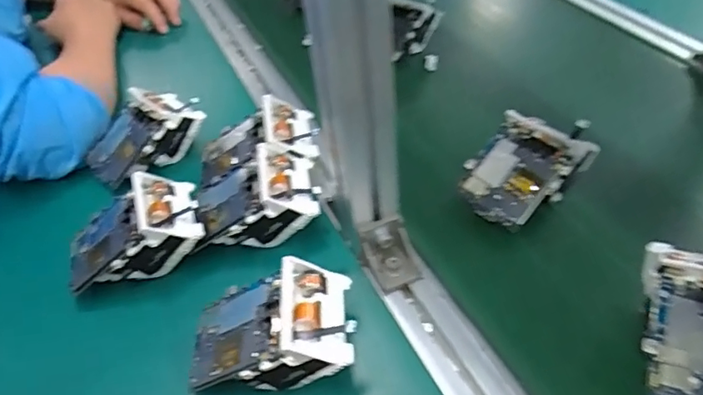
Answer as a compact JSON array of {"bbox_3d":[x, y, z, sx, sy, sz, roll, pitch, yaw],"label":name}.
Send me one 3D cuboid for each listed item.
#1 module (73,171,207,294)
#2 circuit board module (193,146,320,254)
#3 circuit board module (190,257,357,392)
[{"bbox_3d":[-0.188,0.030,0.462,0.116,0.048,0.077,-18,47,-12],"label":"module"},{"bbox_3d":[-0.084,0.000,0.474,0.105,0.048,0.074,-8,44,-3],"label":"circuit board module"},{"bbox_3d":[-0.057,0.090,0.379,0.112,0.048,0.073,-6,44,0],"label":"circuit board module"}]

